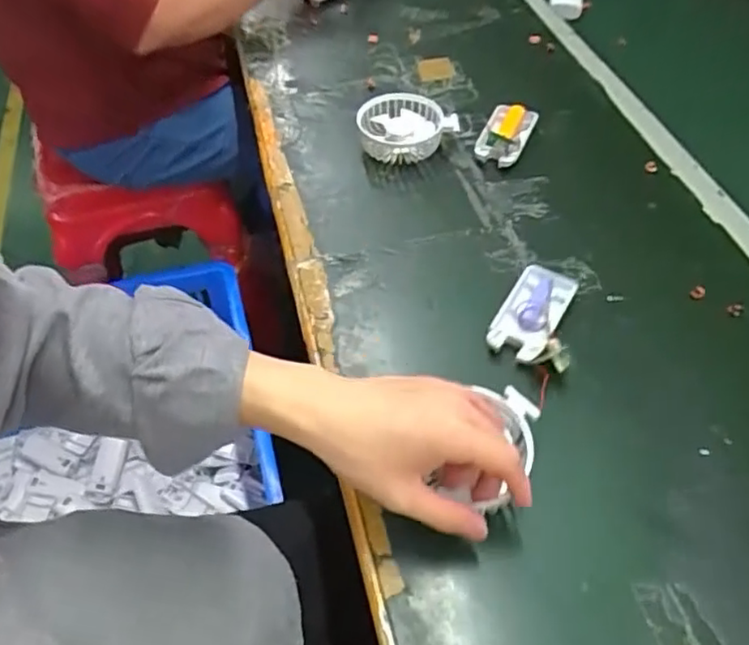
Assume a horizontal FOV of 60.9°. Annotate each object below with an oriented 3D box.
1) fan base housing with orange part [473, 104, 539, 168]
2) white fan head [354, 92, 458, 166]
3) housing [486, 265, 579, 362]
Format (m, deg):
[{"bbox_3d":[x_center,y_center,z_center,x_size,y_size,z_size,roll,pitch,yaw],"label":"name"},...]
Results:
[{"bbox_3d":[0.140,-0.199,0.675,0.044,0.023,0.079,21,55,18],"label":"fan base housing with orange part"},{"bbox_3d":[0.036,-0.209,0.691,0.105,0.036,0.080,5,52,7],"label":"white fan head"},{"bbox_3d":[0.134,-0.010,0.538,0.045,0.016,0.100,24,56,20],"label":"housing"}]

